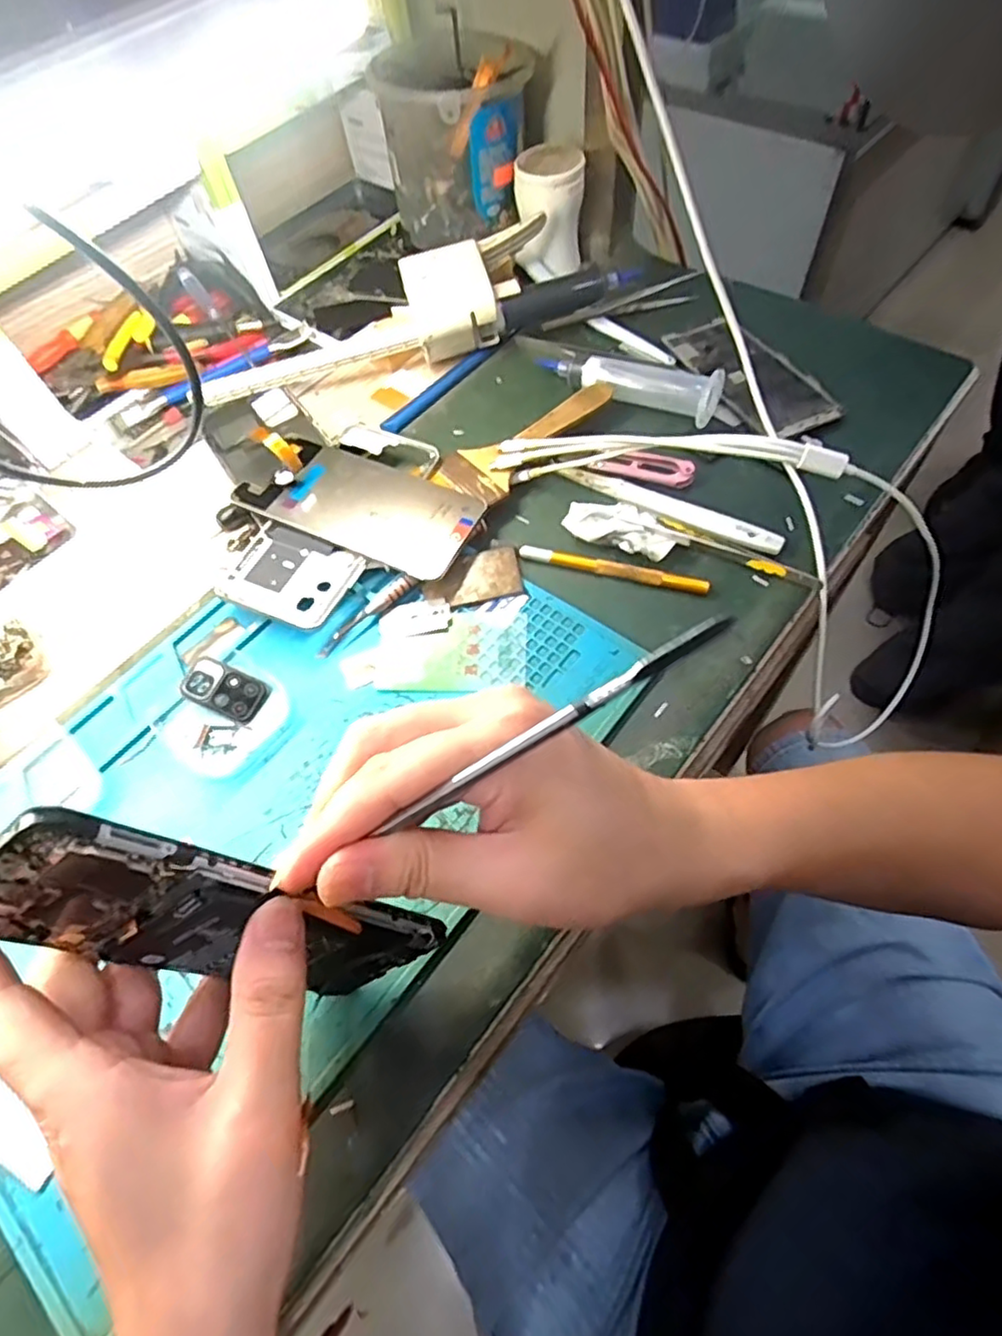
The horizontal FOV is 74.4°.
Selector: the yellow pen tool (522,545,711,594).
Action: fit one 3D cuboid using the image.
[{"bbox_3d":[0.068,-0.062,0.405,0.116,0.007,0.010,16,64,13],"label":"yellow pen tool"}]

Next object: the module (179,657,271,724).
[{"bbox_3d":[-0.159,0.012,0.378,0.046,0.004,0.026,25,71,-1],"label":"module"}]

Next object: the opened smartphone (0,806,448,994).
[{"bbox_3d":[-0.096,0.093,0.233,0.072,0.161,0.015,-35,43,19],"label":"opened smartphone"}]

